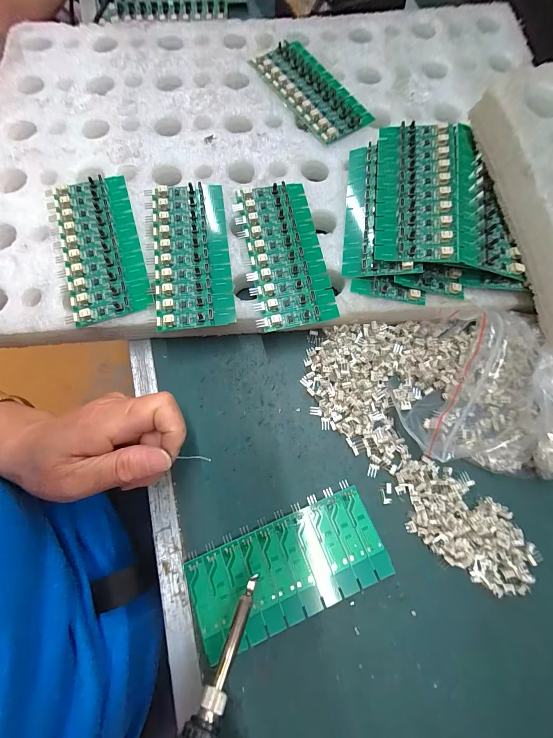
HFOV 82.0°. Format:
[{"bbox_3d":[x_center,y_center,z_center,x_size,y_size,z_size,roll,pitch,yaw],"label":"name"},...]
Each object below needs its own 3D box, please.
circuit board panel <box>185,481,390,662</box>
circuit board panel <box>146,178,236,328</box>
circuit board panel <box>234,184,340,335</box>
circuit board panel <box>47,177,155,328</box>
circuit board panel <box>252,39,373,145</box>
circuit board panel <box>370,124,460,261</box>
[{"bbox_3d":[0.008,0.144,0.232,0.138,0.014,0.062,-21,74,-7],"label":"circuit board panel"},{"bbox_3d":[-0.074,-0.099,0.268,0.066,0.005,0.137,-9,73,-3],"label":"circuit board panel"},{"bbox_3d":[0.005,-0.100,0.273,0.067,0.009,0.137,-11,73,-4],"label":"circuit board panel"},{"bbox_3d":[-0.152,-0.105,0.268,0.066,0.006,0.138,-17,74,-6],"label":"circuit board panel"},{"bbox_3d":[0.036,-0.288,0.327,0.063,0.010,0.135,-32,76,-10],"label":"circuit board panel"},{"bbox_3d":[0.117,-0.150,0.267,0.061,0.015,0.135,7,73,2],"label":"circuit board panel"}]

